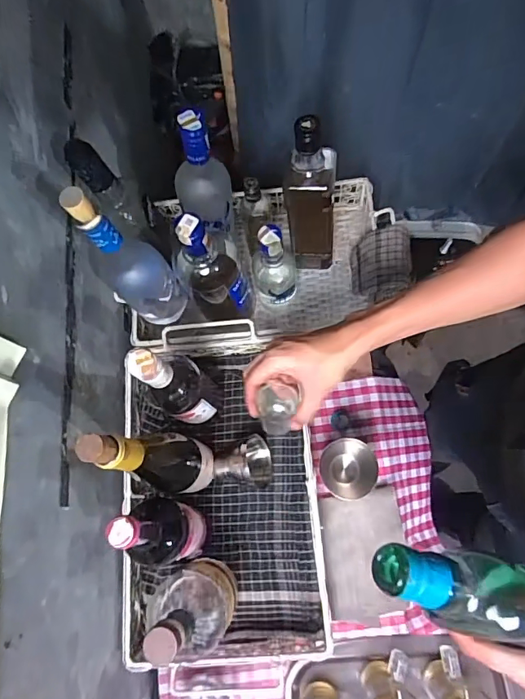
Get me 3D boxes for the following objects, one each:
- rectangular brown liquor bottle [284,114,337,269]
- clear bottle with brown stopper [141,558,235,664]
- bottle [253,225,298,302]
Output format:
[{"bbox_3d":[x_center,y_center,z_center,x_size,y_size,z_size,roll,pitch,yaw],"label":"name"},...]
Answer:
[{"bbox_3d":[0.064,-0.217,0.597,0.068,0.180,0.066,-10,50,-2],"label":"rectangular brown liquor bottle"},{"bbox_3d":[-0.080,0.301,0.535,0.088,0.214,0.078,37,80,14],"label":"clear bottle with brown stopper"},{"bbox_3d":[0.017,-0.110,0.660,0.064,0.181,0.065,-3,74,4],"label":"bottle"}]

